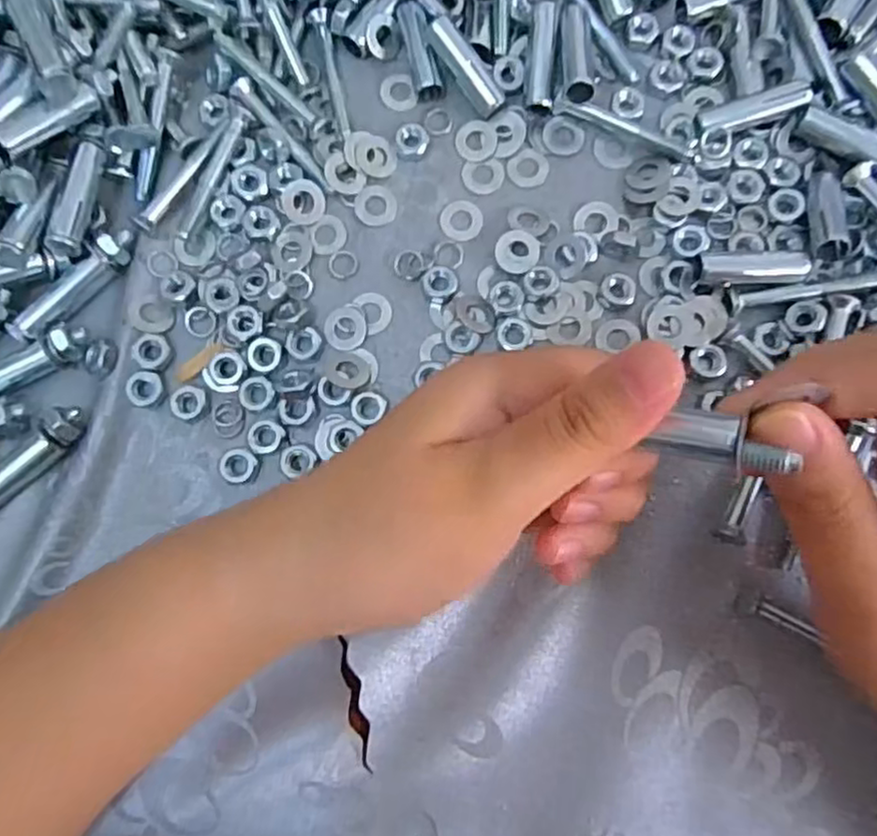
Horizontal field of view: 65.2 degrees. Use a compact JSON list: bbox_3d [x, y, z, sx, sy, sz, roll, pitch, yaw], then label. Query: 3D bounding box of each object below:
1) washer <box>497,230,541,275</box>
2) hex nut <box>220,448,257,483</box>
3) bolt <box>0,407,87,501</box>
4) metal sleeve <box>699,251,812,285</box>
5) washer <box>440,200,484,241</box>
[{"bbox_3d":[0.030,-0.062,0.258,0.016,0.004,0.016,0,86,3],"label":"washer"},{"bbox_3d":[-0.072,0.018,0.249,0.014,0.006,0.012,11,82,3],"label":"hex nut"},{"bbox_3d":[-0.151,0.017,0.246,0.054,0.010,0.011,-40,82,-4],"label":"bolt"},{"bbox_3d":[0.114,-0.055,0.250,0.040,0.010,0.011,-2,81,2],"label":"metal sleeve"},{"bbox_3d":[0.009,-0.077,0.266,0.016,0.004,0.017,0,78,1],"label":"washer"}]

